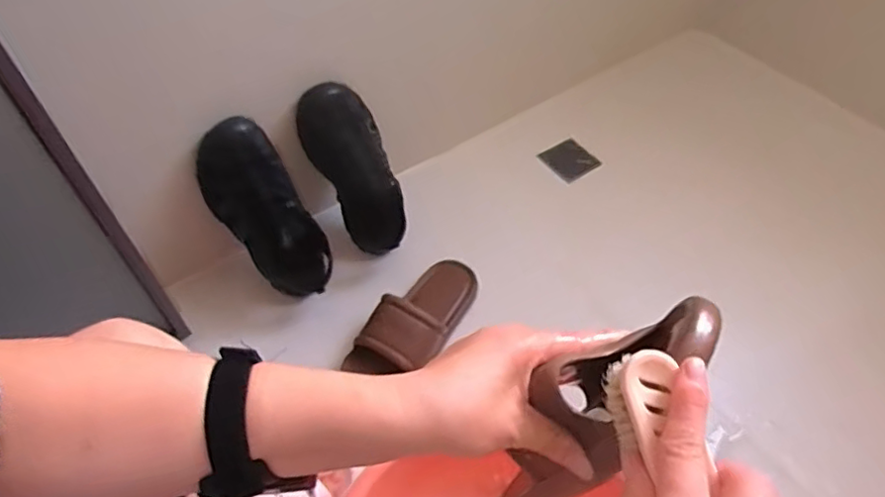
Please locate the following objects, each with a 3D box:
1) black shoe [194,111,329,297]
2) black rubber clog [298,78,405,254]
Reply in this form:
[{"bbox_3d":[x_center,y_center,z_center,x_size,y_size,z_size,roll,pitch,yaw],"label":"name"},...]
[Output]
[{"bbox_3d":[-0.253,-0.047,0.874,0.122,0.296,0.106,11,42,45],"label":"black shoe"},{"bbox_3d":[-0.131,-0.122,0.931,0.107,0.283,0.115,-29,16,-25],"label":"black rubber clog"}]

